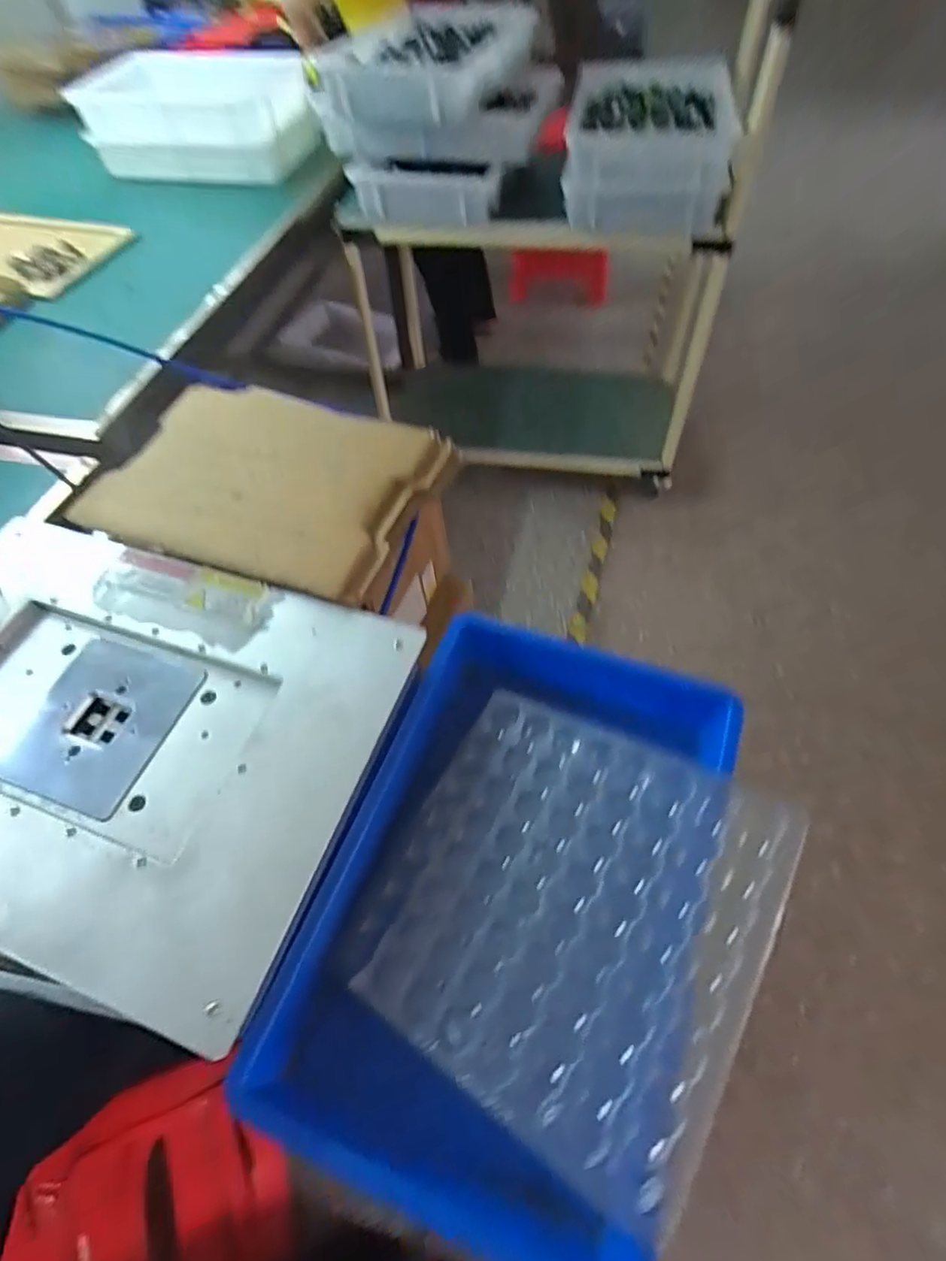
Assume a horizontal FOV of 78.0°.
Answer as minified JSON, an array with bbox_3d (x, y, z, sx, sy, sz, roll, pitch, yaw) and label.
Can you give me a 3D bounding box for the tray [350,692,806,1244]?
[{"bbox_3d":[0.067,0.212,0.465,0.287,0.016,0.290,19,62,35],"label":"tray"}]

